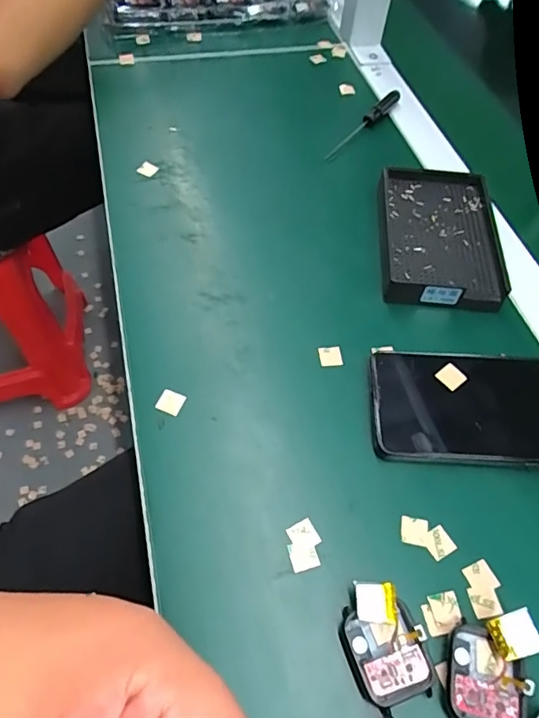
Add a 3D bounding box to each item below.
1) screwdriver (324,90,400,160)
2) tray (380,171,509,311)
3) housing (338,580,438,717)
[{"bbox_3d":[0.095,-0.238,0.510,0.011,0.015,0.127,34,62,18],"label":"screwdriver"},{"bbox_3d":[0.138,-0.103,0.419,0.091,0.024,0.138,4,57,0],"label":"tray"},{"bbox_3d":[0.059,0.144,0.257,0.039,0.014,0.056,-17,60,-14],"label":"housing"}]

